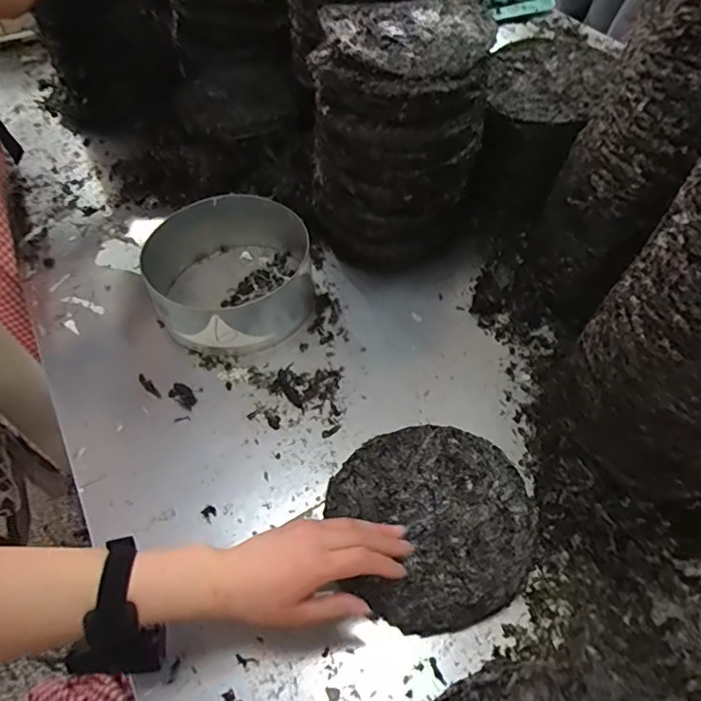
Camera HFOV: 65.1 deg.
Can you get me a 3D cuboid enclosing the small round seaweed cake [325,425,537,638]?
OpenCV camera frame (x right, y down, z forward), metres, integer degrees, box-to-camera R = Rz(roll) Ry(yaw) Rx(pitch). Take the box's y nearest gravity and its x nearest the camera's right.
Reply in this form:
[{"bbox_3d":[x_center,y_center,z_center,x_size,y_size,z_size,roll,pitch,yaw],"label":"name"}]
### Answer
[{"bbox_3d":[0.081,0.164,0.539,0.184,0.014,0.191,-2,54,2],"label":"small round seaweed cake"}]

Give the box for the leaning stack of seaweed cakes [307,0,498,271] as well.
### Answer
[{"bbox_3d":[0.056,-0.258,0.698,0.204,0.274,0.176,0,54,3],"label":"leaning stack of seaweed cakes"}]

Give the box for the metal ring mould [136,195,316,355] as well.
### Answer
[{"bbox_3d":[-0.145,-0.099,0.707,0.207,0.095,0.192,-2,54,2],"label":"metal ring mould"}]

